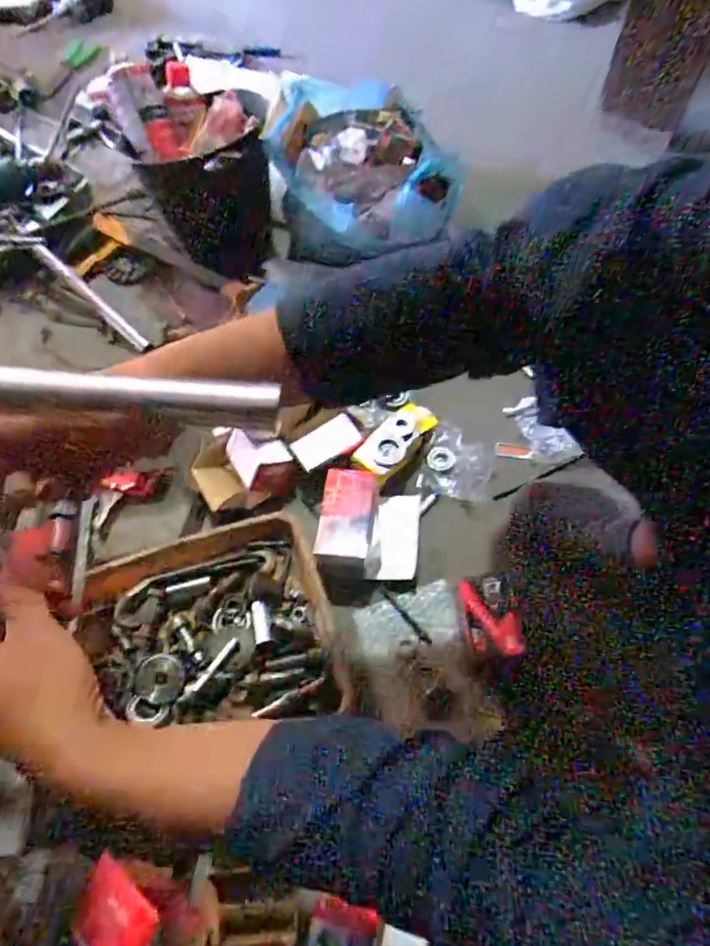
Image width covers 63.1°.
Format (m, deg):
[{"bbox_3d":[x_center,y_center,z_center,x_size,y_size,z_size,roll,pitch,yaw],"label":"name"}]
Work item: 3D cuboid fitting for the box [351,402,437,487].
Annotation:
[{"bbox_3d":[0.062,-0.043,0.822,0.062,0.049,0.142,35,70,20],"label":"box"}]

